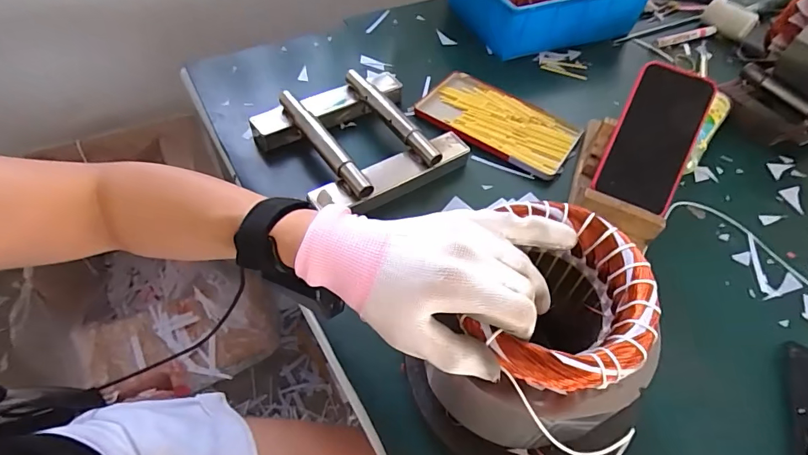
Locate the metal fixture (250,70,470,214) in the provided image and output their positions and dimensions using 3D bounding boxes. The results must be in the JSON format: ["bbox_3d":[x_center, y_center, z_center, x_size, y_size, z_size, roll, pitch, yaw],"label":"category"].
[{"bbox_3d":[-0.047,-0.103,0.511,0.192,0.045,0.180,-29,60,-24],"label":"metal fixture"}]

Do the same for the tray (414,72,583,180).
[{"bbox_3d":[0.123,-0.139,0.579,0.199,0.014,0.122,27,55,14],"label":"tray"}]

